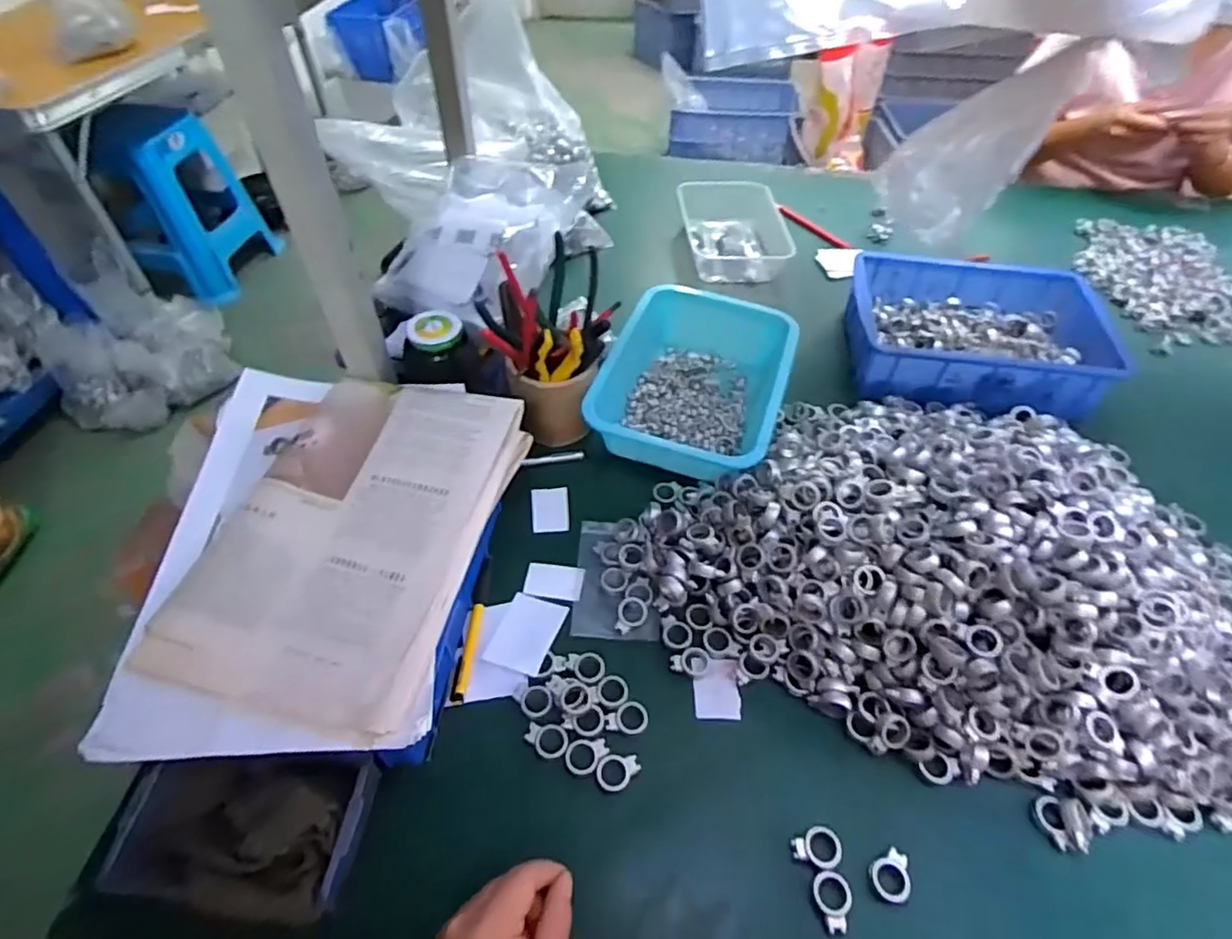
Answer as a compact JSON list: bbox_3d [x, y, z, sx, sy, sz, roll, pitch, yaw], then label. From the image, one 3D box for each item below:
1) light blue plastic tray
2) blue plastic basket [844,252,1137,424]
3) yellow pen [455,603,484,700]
[{"bbox_3d":[0.098,-0.108,0.725,0.195,0.070,0.271,16,51,12],"label":"light blue plastic tray"},{"bbox_3d":[0.446,-0.172,0.775,0.296,0.069,0.204,8,50,5],"label":"blue plastic basket"},{"bbox_3d":[-0.128,0.159,0.543,0.010,0.008,0.084,4,50,2],"label":"yellow pen"}]

